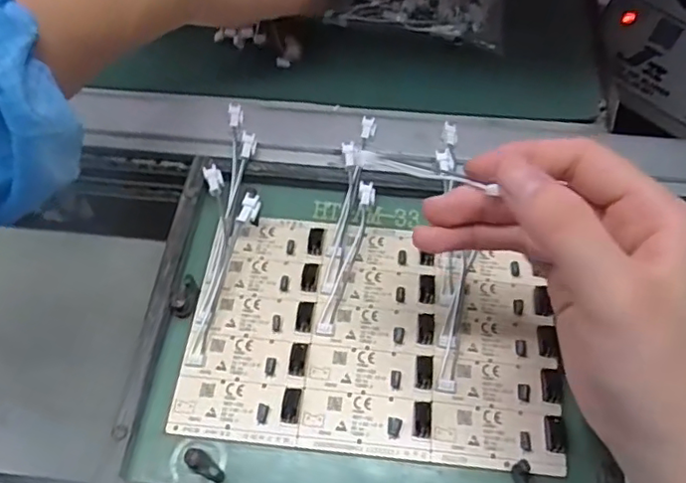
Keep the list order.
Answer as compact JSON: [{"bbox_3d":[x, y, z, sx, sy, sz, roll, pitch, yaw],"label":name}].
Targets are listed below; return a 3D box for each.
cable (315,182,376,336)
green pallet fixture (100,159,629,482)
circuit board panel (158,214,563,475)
[{"bbox_3d":[0.003,0.008,0.334,0.011,0.012,0.096,13,59,9],"label":"cable"},{"bbox_3d":[0.012,0.051,0.308,0.229,0.014,0.185,5,58,4],"label":"green pallet fixture"},{"bbox_3d":[0.017,0.049,0.315,0.190,0.009,0.126,5,58,4],"label":"circuit board panel"}]

